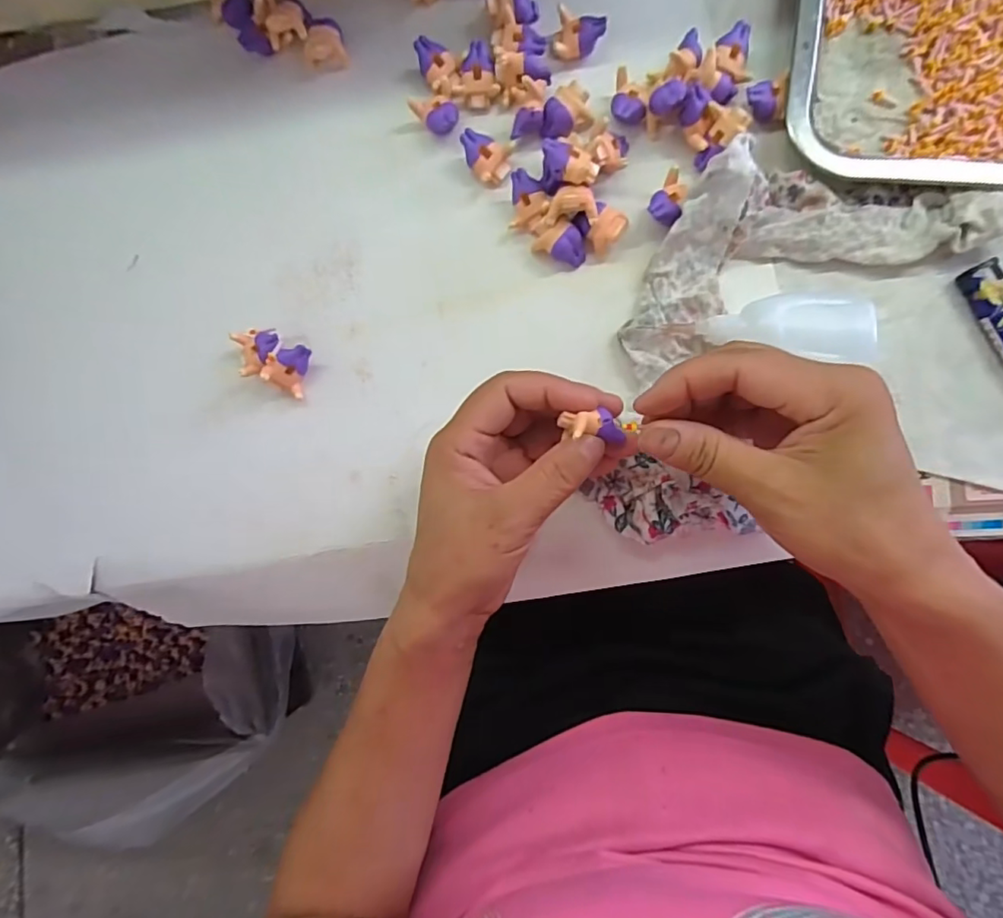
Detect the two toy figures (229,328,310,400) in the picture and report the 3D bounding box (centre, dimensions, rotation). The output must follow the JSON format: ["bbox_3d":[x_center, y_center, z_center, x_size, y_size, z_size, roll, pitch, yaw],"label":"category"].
[{"bbox_3d":[-0.136,-0.059,0.322,0.046,0.020,0.030,22,90,7],"label":"two toy figures"}]

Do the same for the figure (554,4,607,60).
[{"bbox_3d":[0.044,-0.240,0.314,0.028,0.014,0.025,15,89,7],"label":"figure"}]

